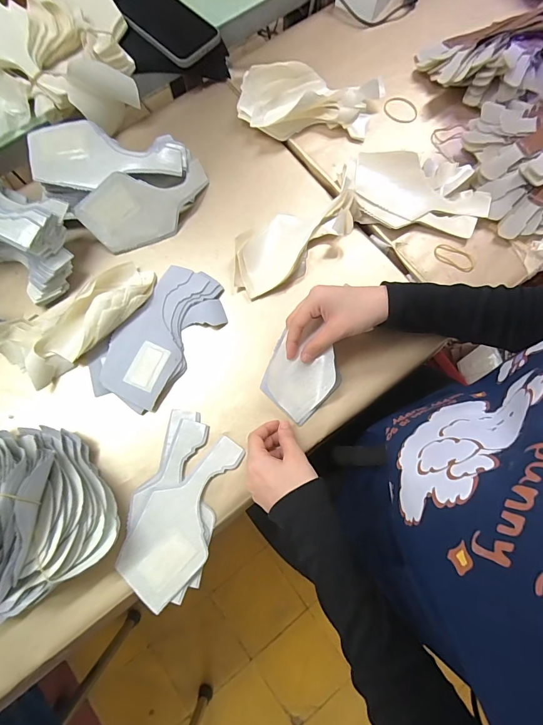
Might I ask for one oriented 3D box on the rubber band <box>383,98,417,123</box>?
[{"bbox_3d":[0.193,-0.377,0.545,0.052,0.005,0.046,-8,79,-9],"label":"rubber band"}]

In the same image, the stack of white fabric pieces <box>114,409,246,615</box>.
[{"bbox_3d":[-0.103,0.159,0.409,0.093,0.011,0.193,18,76,4],"label":"stack of white fabric pieces"}]

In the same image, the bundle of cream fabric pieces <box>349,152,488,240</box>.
[{"bbox_3d":[0.197,-0.237,0.494,0.186,0.034,0.109,7,76,1],"label":"bundle of cream fabric pieces"}]

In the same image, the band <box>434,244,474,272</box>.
[{"bbox_3d":[0.244,-0.140,0.486,0.055,0.004,0.027,27,77,6],"label":"band"}]

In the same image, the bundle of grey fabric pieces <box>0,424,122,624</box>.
[{"bbox_3d":[-0.255,0.147,0.361,0.163,0.077,0.177,-18,77,-5],"label":"bundle of grey fabric pieces"}]

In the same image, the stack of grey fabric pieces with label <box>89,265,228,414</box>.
[{"bbox_3d":[-0.138,-0.035,0.453,0.099,0.014,0.184,32,78,7],"label":"stack of grey fabric pieces with label"}]

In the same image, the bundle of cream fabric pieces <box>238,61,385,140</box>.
[{"bbox_3d":[0.054,-0.369,0.516,0.199,0.052,0.084,-2,76,-1],"label":"bundle of cream fabric pieces"}]

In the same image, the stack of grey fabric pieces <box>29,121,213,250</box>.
[{"bbox_3d":[-0.198,-0.247,0.475,0.174,0.068,0.165,36,78,8],"label":"stack of grey fabric pieces"}]

